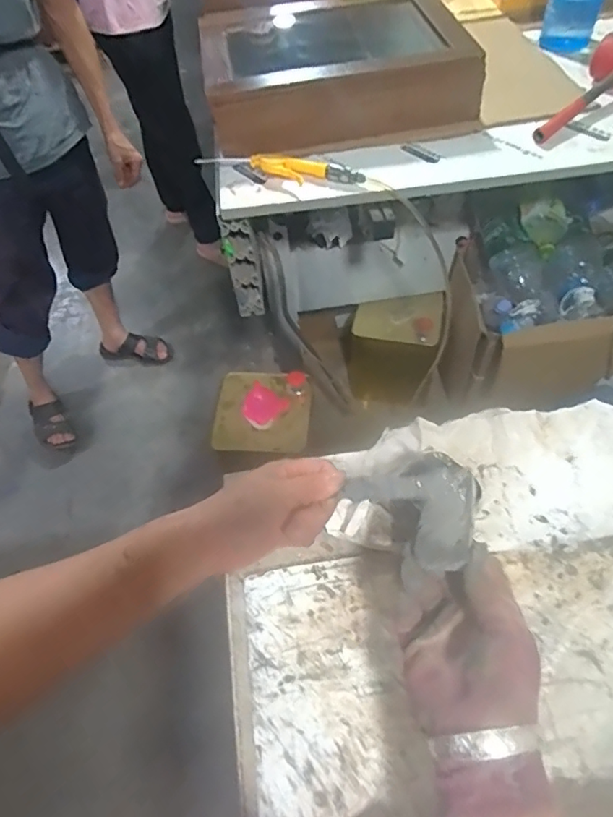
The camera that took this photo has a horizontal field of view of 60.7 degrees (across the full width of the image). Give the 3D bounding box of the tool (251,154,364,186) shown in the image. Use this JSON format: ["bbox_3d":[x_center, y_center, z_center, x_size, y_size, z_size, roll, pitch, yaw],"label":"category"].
[{"bbox_3d":[-0.002,-0.393,0.865,0.187,0.023,0.055,21,59,19],"label":"tool"}]

